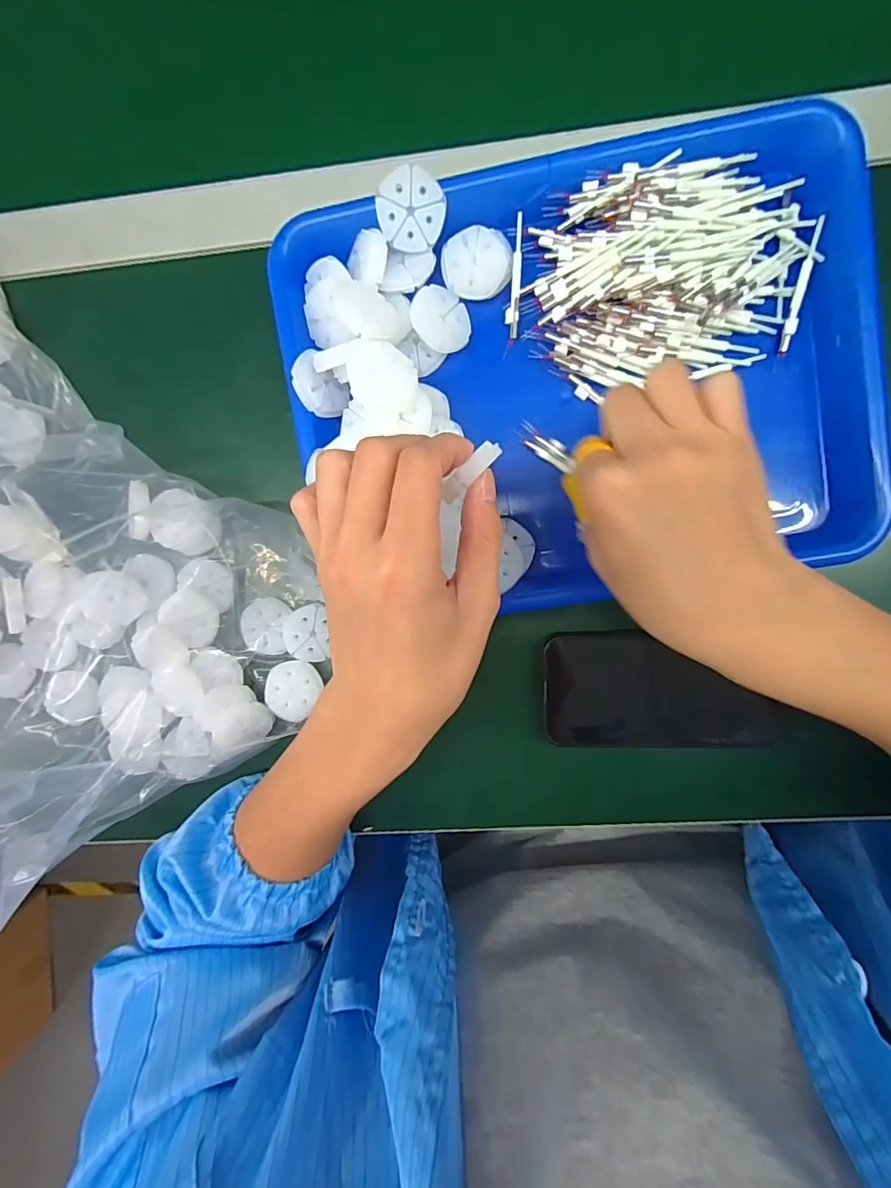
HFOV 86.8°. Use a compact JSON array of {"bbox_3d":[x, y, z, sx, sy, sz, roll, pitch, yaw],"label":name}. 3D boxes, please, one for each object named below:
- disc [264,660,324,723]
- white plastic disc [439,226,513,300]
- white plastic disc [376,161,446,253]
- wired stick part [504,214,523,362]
[{"bbox_3d":[-0.102,0.064,0.314,0.035,0.004,0.039,33,90,-4],"label":"disc"},{"bbox_3d":[0.019,-0.197,0.282,0.041,0.012,0.036,-12,93,5],"label":"white plastic disc"},{"bbox_3d":[-0.019,-0.216,0.266,0.037,0.004,0.037,-6,129,2],"label":"white plastic disc"},{"bbox_3d":[0.042,-0.187,0.286,0.008,0.006,0.078,3,95,4],"label":"wired stick part"}]

